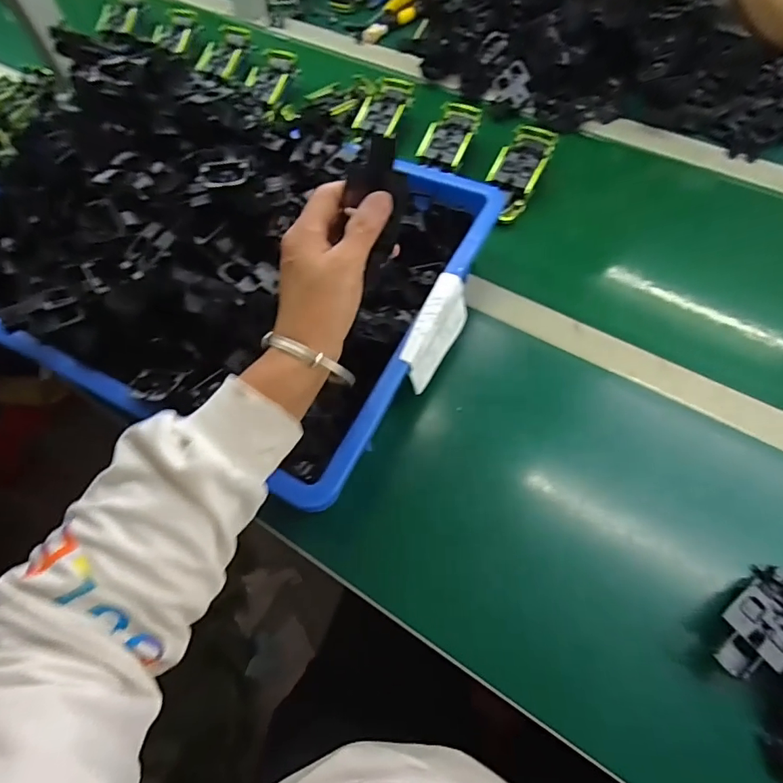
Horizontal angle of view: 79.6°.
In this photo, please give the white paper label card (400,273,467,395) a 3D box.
[{"bbox_3d":[0.039,-0.054,0.431,0.027,0.056,0.102,23,65,15],"label":"white paper label card"}]

